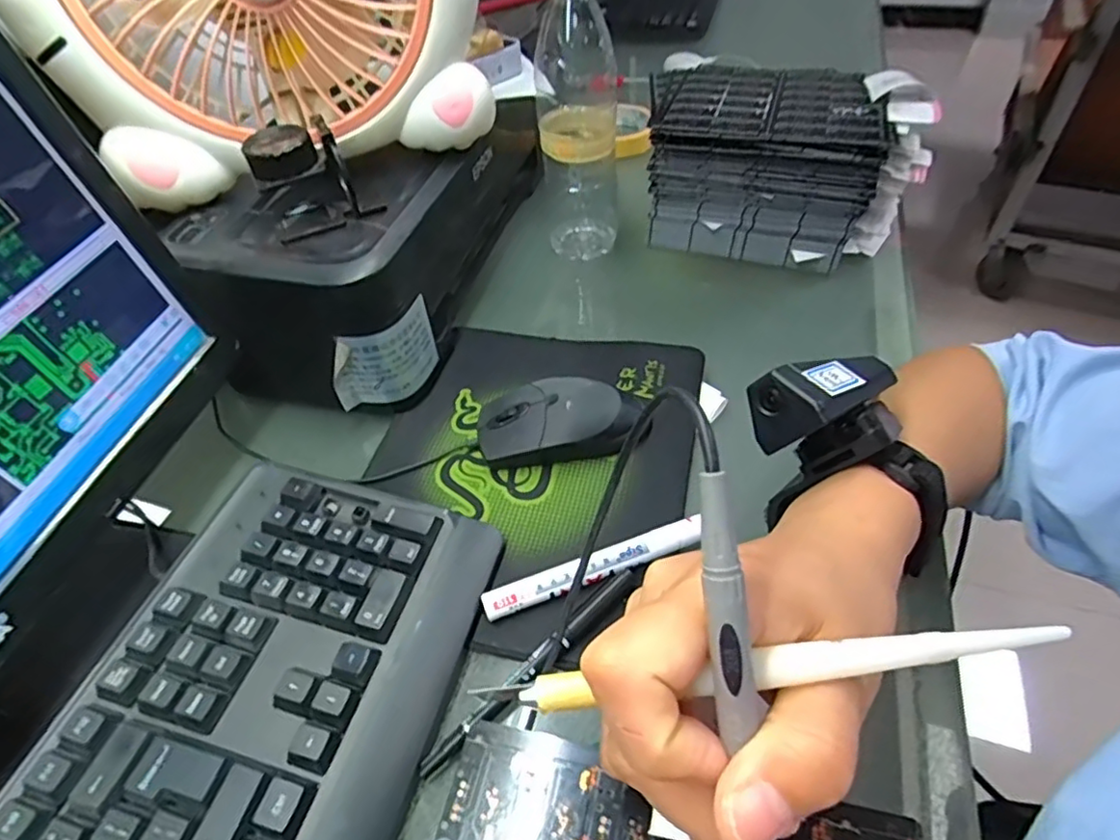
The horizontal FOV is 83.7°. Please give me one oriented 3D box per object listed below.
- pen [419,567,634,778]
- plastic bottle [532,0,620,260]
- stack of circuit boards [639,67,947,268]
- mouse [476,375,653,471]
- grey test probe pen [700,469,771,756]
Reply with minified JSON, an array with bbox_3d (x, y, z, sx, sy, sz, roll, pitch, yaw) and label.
[{"bbox_3d":[-0.013,0.122,0.315,0.138,0.009,0.010,-36,54,-25],"label":"pen"},{"bbox_3d":[0.014,-0.248,0.515,0.066,0.225,0.076,-4,47,1],"label":"plastic bottle"},{"bbox_3d":[0.187,-0.213,0.549,0.221,0.129,0.133,12,50,15],"label":"stack of circuit boards"},{"bbox_3d":[0.002,-0.001,0.414,0.114,0.036,0.056,-4,47,1],"label":"mouse"},{"bbox_3d":[0.045,0.082,0.155,0.011,0.140,0.014,-10,7,-4],"label":"grey test probe pen"}]

